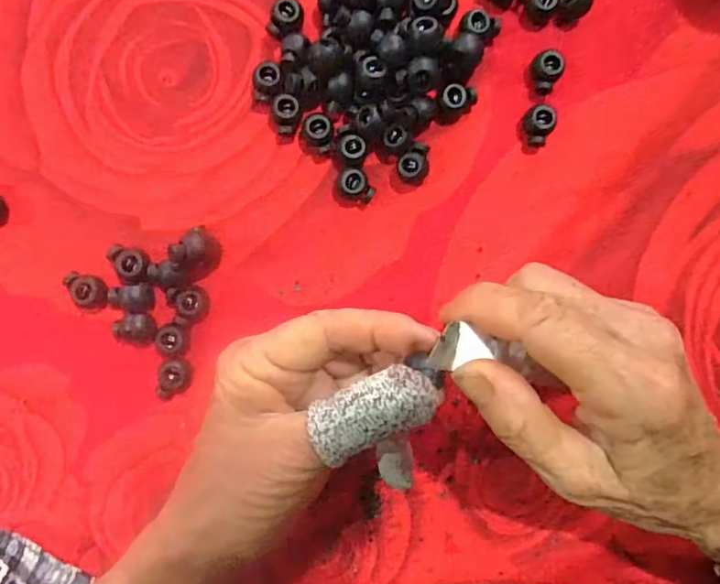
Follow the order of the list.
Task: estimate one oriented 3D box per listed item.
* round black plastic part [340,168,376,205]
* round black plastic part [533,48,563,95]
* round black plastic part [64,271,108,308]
[{"bbox_3d":[-0.001,-0.051,0.250,0.017,0.011,0.013,38,88,-4],"label":"round black plastic part"},{"bbox_3d":[0.091,-0.106,0.249,0.012,0.011,0.018,-8,91,-4],"label":"round black plastic part"},{"bbox_3d":[-0.127,0.000,0.241,0.019,0.010,0.015,14,90,-4],"label":"round black plastic part"}]

